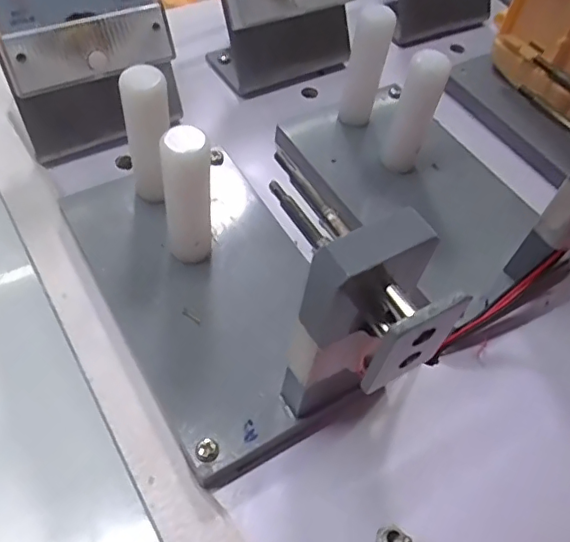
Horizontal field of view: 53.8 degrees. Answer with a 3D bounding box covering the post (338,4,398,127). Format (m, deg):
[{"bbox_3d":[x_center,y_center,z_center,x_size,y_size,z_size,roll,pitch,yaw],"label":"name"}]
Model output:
[{"bbox_3d":[0.035,-0.086,0.238,0.015,0.051,0.019,11,55,2],"label":"post"}]

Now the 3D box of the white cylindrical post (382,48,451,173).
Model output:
[{"bbox_3d":[0.051,-0.061,0.223,0.015,0.052,0.015,3,55,-4],"label":"white cylindrical post"}]

